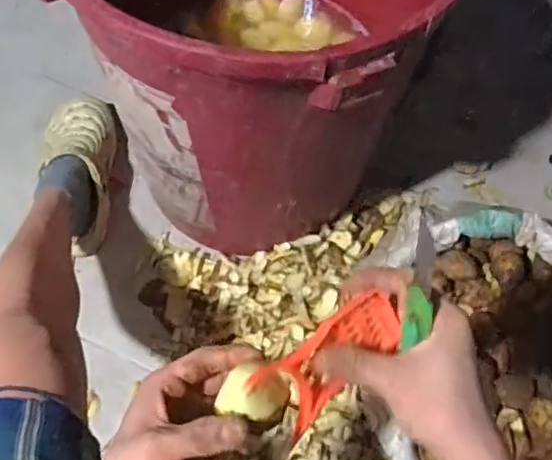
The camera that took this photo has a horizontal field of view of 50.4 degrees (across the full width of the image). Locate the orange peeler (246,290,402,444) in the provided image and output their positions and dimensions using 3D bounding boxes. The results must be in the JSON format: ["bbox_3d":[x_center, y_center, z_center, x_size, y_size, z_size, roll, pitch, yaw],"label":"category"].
[{"bbox_3d":[0.038,0.085,0.388,0.120,0.018,0.050,-34,93,-28],"label":"orange peeler"}]

